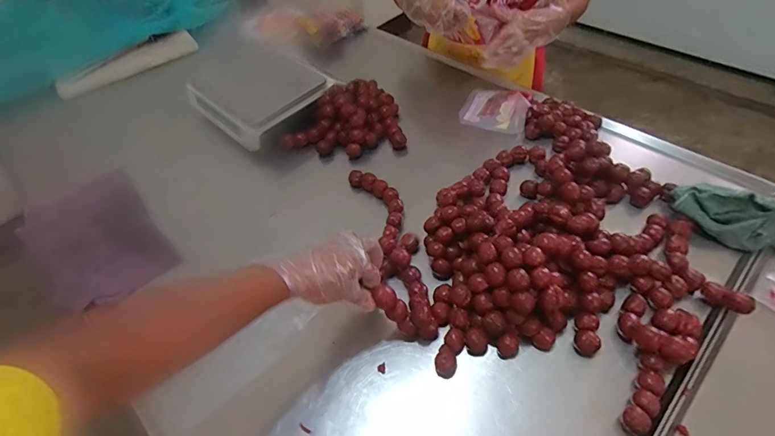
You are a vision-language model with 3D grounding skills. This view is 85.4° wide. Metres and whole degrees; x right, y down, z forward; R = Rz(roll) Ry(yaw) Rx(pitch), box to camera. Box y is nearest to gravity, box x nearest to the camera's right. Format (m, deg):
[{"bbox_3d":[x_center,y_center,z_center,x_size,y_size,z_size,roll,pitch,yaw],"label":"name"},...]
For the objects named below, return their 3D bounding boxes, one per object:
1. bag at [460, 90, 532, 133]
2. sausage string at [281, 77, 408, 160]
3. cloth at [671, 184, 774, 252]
[{"bbox_3d":[0.276,-0.281,1.073,0.171,0.018,0.122,15,71,22],"label":"bag"},{"bbox_3d":[-0.116,-0.243,1.047,0.295,0.126,0.191,-11,51,-2],"label":"sausage string"},{"bbox_3d":[0.670,0.008,0.743,0.289,0.059,0.098,9,52,13],"label":"cloth"}]

